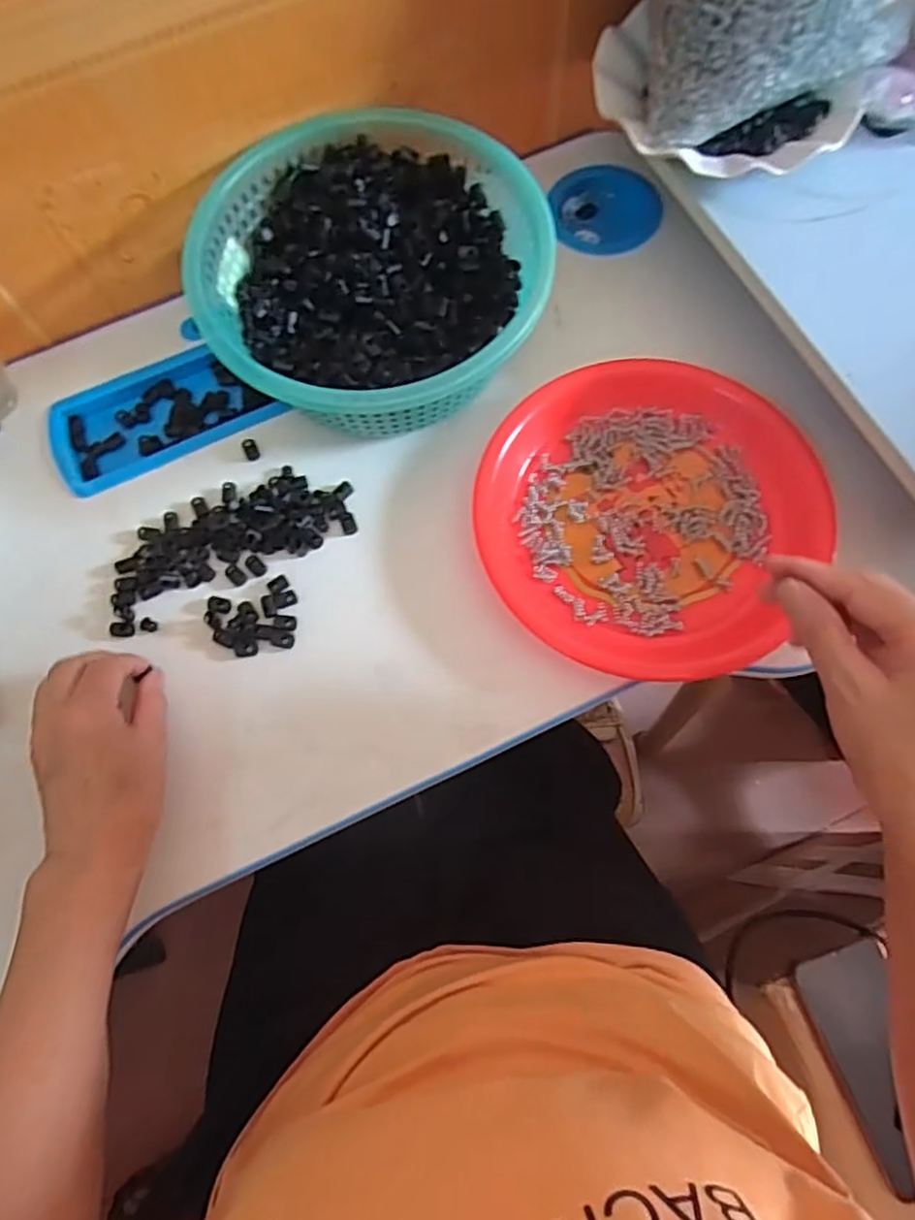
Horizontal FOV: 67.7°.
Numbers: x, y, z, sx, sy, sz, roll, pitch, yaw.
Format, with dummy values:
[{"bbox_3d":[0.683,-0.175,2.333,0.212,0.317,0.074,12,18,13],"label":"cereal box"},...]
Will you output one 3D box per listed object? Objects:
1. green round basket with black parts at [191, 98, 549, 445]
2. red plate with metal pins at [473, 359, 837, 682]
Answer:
[{"bbox_3d":[-0.058,-0.238,0.488,0.229,0.077,0.229,-1,72,2],"label":"green round basket with black parts"},{"bbox_3d":[0.128,-0.071,0.468,0.221,0.021,0.222,-1,72,2],"label":"red plate with metal pins"}]

